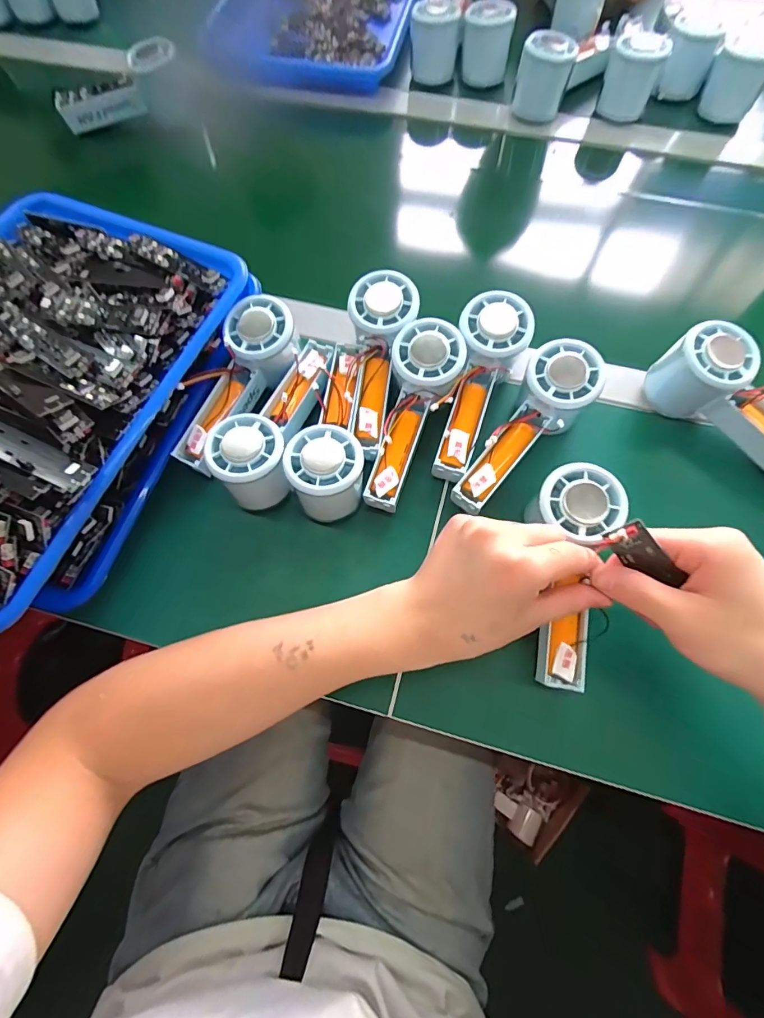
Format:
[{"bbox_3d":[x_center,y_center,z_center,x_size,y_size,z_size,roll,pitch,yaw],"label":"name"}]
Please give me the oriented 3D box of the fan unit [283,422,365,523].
[{"bbox_3d":[-0.043,-0.027,0.348,0.055,0.067,0.057,0,70,1],"label":"fan unit"}]

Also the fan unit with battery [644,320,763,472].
[{"bbox_3d":[0.295,-0.084,0.353,0.149,0.060,0.050,41,76,15],"label":"fan unit with battery"}]

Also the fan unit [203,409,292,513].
[{"bbox_3d":[-0.100,-0.035,0.353,0.053,0.066,0.057,0,70,1],"label":"fan unit"}]

